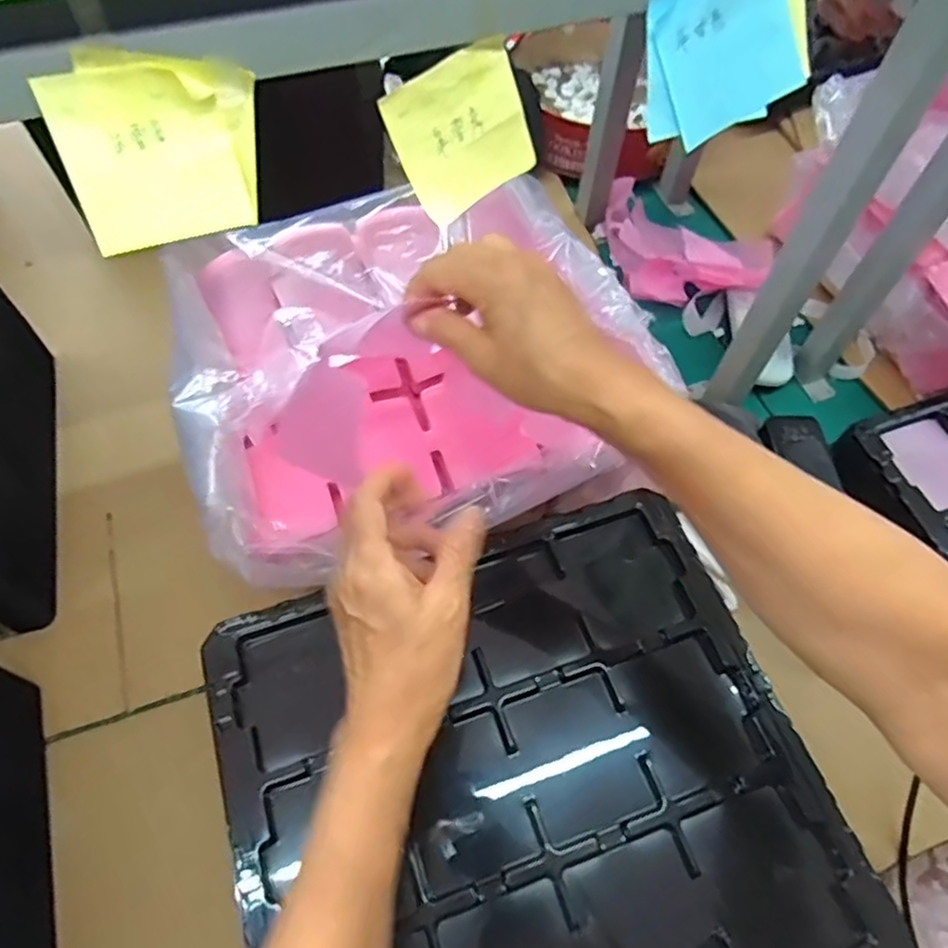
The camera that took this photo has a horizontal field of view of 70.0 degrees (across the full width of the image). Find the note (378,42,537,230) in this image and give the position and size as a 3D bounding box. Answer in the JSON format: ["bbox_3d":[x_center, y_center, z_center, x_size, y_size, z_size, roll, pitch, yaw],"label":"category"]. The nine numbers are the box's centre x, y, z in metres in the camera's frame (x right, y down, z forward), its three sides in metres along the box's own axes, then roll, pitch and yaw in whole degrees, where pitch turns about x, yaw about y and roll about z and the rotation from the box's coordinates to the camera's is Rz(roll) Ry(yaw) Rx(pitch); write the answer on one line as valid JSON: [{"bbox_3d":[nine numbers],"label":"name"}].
[{"bbox_3d":[-0.006,-0.188,0.375,0.076,0.074,0.006,-34,46,-4],"label":"note"}]

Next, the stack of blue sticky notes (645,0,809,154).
[{"bbox_3d":[0.141,-0.238,0.383,0.091,0.082,0.009,-24,40,0],"label":"stack of blue sticky notes"}]

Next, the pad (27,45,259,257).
[{"bbox_3d":[-0.144,-0.151,0.317,0.089,0.082,0.022,-23,36,-15],"label":"pad"}]

